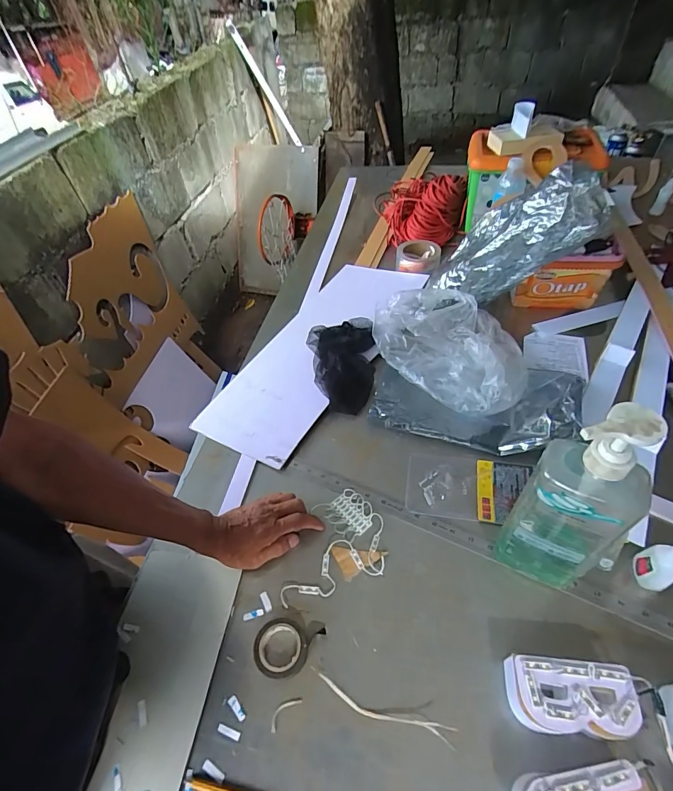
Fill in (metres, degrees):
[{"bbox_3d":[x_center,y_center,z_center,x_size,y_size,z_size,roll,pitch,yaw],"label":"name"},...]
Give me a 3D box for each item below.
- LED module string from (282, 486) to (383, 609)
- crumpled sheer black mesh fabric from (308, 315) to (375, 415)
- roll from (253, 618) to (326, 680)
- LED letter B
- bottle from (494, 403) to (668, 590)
[{"bbox_3d":[0.009,0.204,0.548,0.111,0.012,0.150,9,51,15],"label":"LED module string"},{"bbox_3d":[0.013,-0.067,0.758,0.128,0.061,0.212,-6,49,2],"label":"crumpled sheer black mesh fabric"},{"bbox_3d":[-0.056,0.296,0.472,0.081,0.018,0.059,-2,49,5],"label":"roll"},{"bbox_3d":[0.237,0.309,0.409,0.121,0.051,0.063,4,50,8],"label":"LED letter B"},{"bbox_3d":[0.242,0.118,0.416,0.099,0.286,0.062,27,56,24],"label":"bottle"}]

